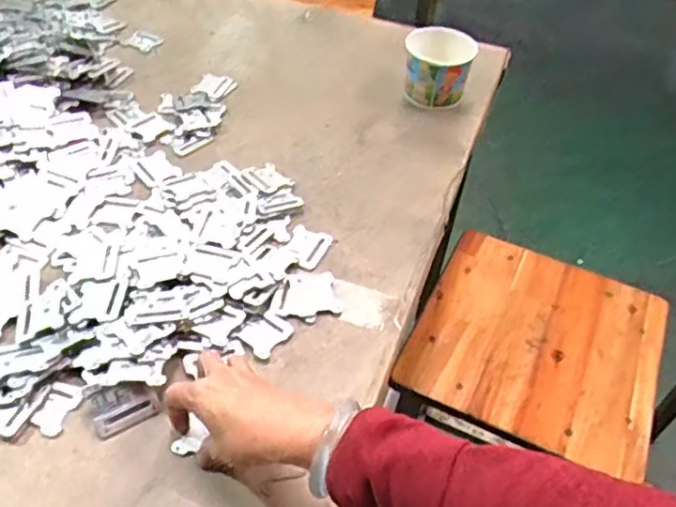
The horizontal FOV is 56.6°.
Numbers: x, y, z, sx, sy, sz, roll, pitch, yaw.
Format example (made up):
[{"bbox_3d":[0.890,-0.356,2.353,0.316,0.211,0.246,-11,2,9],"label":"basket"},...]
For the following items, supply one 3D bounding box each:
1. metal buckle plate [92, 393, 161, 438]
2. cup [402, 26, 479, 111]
[{"bbox_3d":[-0.170,0.132,0.507,0.048,0.004,0.019,-22,75,-15],"label":"metal buckle plate"},{"bbox_3d":[0.134,-0.247,0.848,0.087,0.090,0.092,3,46,-3],"label":"cup"}]

